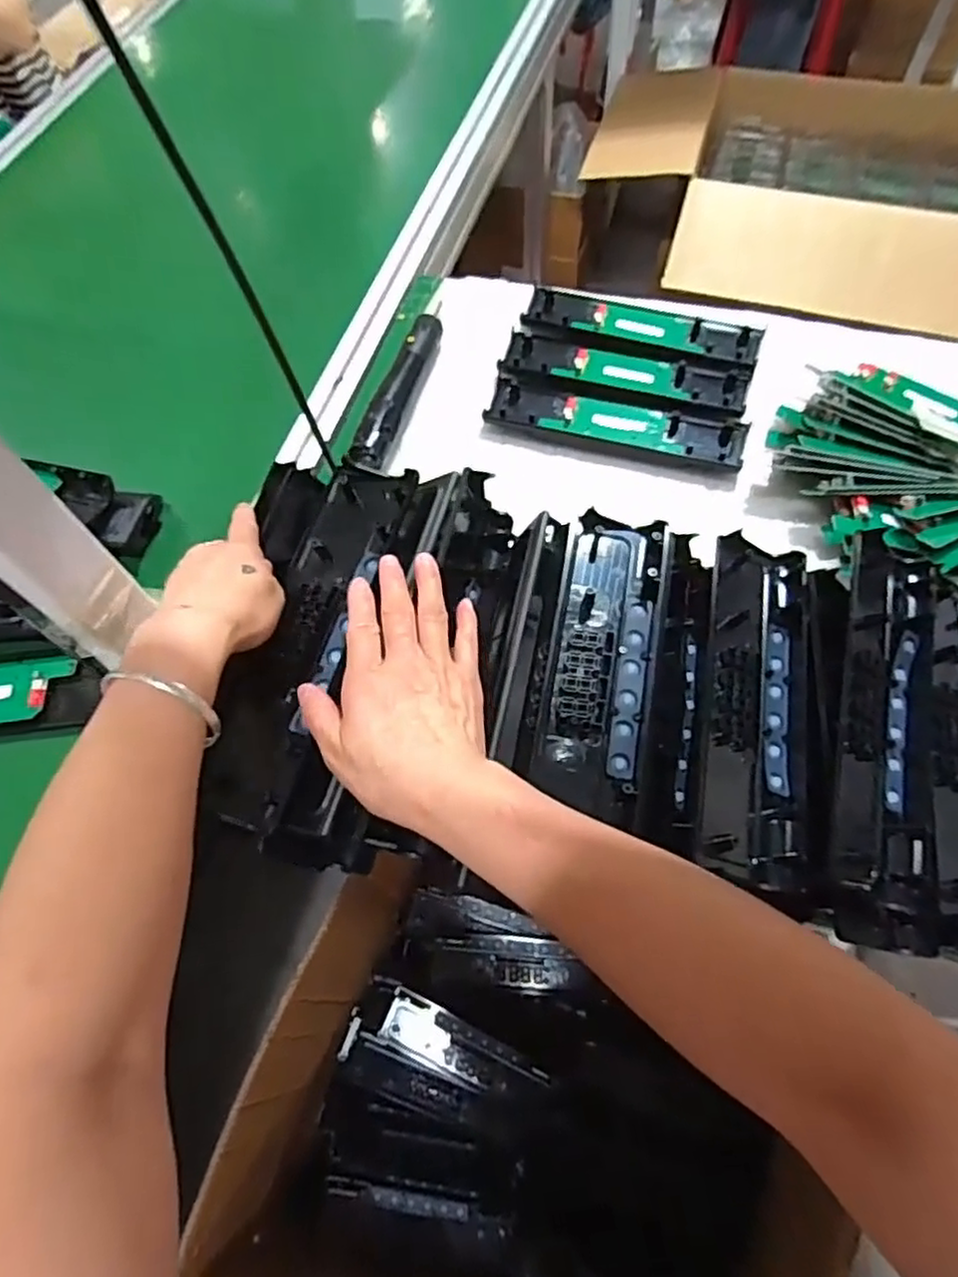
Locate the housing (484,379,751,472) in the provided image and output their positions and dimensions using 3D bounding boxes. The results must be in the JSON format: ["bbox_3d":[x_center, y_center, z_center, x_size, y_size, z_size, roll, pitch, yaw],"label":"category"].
[{"bbox_3d":[0.130,-0.207,0.658,0.246,0.017,0.058,15,64,11],"label":"housing"}]

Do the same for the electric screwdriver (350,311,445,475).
[{"bbox_3d":[-0.079,-0.245,0.678,0.030,0.026,0.200,12,64,10],"label":"electric screwdriver"}]

